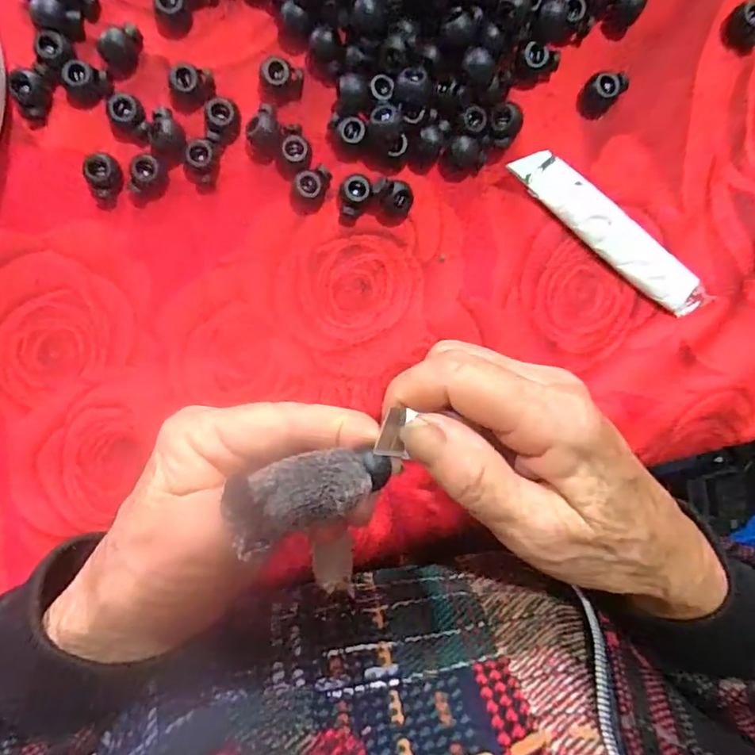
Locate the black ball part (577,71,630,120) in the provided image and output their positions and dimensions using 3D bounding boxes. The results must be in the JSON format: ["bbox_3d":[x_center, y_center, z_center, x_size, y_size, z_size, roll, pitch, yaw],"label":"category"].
[{"bbox_3d":[0.104,-0.131,0.243,0.015,0.011,0.020,44,91,-6],"label":"black ball part"}]

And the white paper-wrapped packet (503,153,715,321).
[{"bbox_3d":[0.111,-0.068,0.251,0.110,0.007,0.020,37,92,-6],"label":"white paper-wrapped packet"}]

